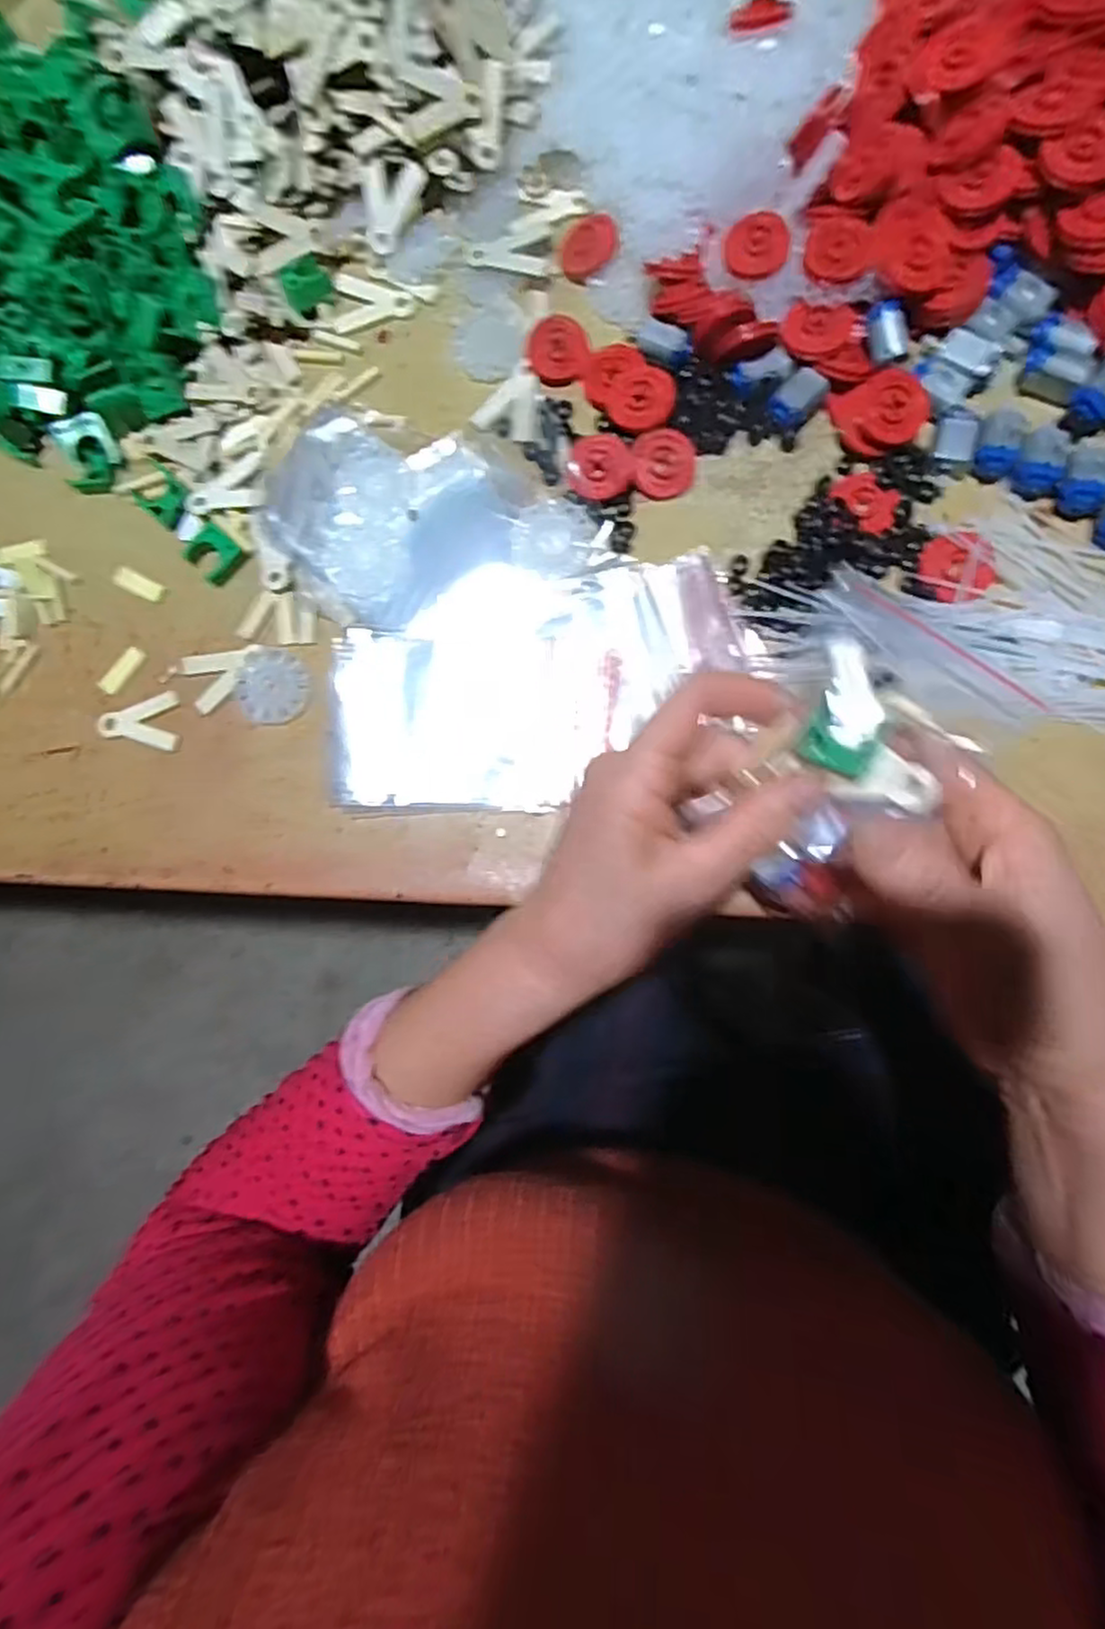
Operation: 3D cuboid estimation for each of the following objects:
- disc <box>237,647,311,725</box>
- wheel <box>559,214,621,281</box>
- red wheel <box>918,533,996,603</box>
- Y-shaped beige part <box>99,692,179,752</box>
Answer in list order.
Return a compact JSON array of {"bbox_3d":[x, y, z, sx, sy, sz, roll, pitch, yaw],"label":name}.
[{"bbox_3d":[-0.144,-0.067,0.365,0.038,0.004,0.040,-1,84,7],"label":"disc"},{"bbox_3d":[0.019,-0.296,0.371,0.029,0.005,0.030,-1,84,7],"label":"wheel"},{"bbox_3d":[0.189,-0.116,0.331,0.032,0.008,0.031,-1,84,7],"label":"red wheel"},{"bbox_3d":[-0.218,-0.052,0.376,0.044,0.004,0.030,9,86,7],"label":"Y-shaped beige part"}]

